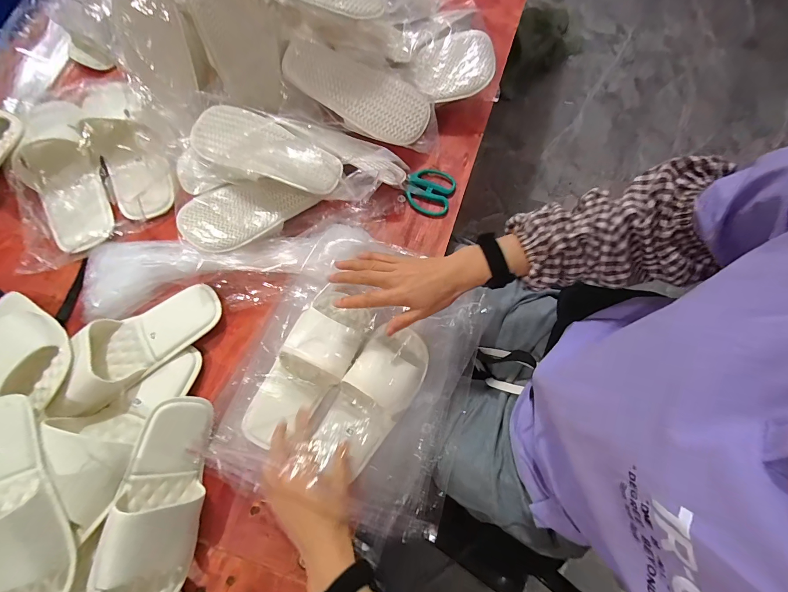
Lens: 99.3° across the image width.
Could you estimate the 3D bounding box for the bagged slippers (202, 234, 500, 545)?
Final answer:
[{"bbox_3d":[-0.048,0.107,0.466,0.314,0.074,0.362,22,76,4],"label":"bagged slippers"}]

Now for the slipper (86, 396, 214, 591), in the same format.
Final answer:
[{"bbox_3d":[-0.278,0.245,0.404,0.100,0.062,0.228,22,75,-38],"label":"slipper"}]

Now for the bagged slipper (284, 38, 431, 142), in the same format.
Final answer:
[{"bbox_3d":[-0.058,-0.326,0.556,0.233,0.050,0.101,17,93,-16],"label":"bagged slipper"}]

